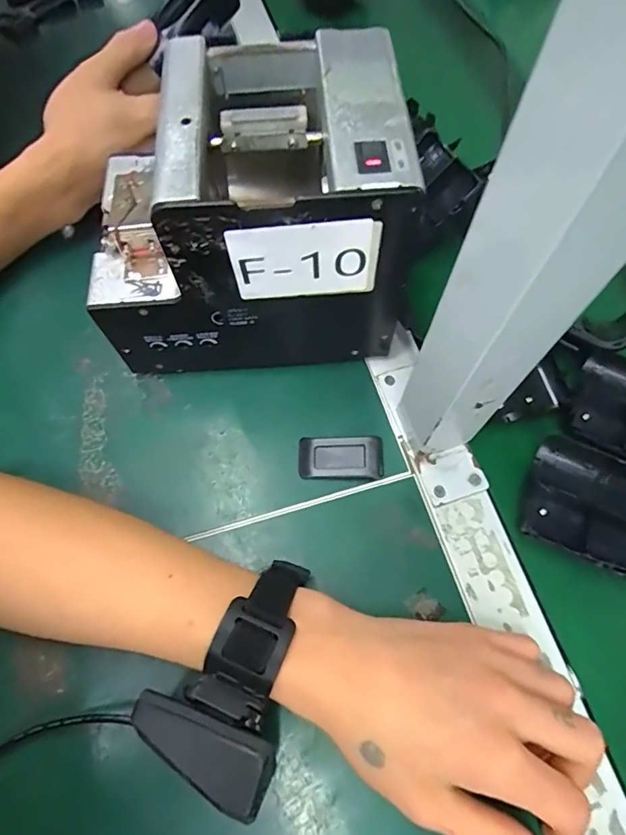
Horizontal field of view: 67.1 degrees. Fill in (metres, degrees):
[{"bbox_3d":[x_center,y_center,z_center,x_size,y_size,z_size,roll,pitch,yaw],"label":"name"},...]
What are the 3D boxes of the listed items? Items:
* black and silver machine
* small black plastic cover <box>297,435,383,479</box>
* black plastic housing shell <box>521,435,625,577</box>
[{"bbox_3d":[-0.042,-0.120,0.296,0.173,0.147,0.123,-5,66,-1],"label":"black and silver machine"},{"bbox_3d":[0.018,0.027,0.312,0.055,0.005,0.029,-2,67,0],"label":"small black plastic cover"},{"bbox_3d":[0.179,0.056,0.294,0.083,0.014,0.066,23,69,10],"label":"black plastic housing shell"}]

